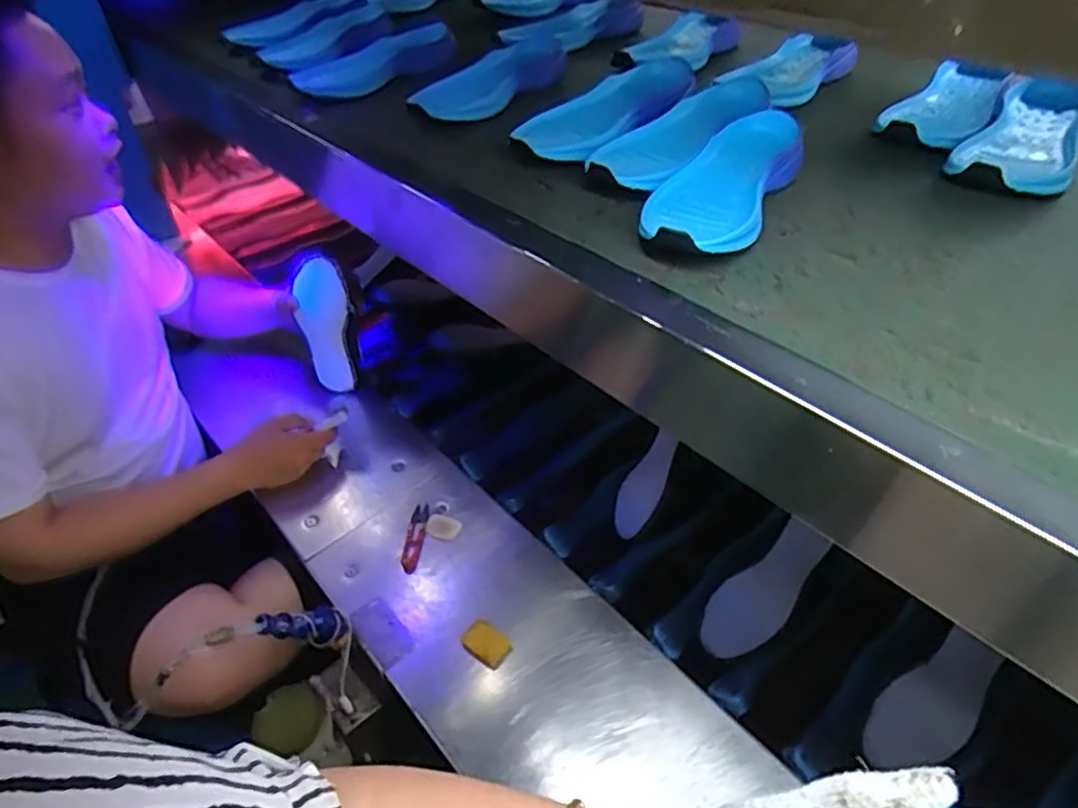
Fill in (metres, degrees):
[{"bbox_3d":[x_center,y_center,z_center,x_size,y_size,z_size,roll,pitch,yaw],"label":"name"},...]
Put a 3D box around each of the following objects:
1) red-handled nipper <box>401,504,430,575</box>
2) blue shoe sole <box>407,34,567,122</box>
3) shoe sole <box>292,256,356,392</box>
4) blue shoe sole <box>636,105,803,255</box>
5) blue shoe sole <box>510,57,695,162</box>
[{"bbox_3d":[-0.160,0.173,0.865,0.022,0.009,0.105,0,43,3],"label":"red-handled nipper"},{"bbox_3d":[-0.047,-0.425,0.854,0.258,0.034,0.094,-29,51,-30],"label":"blue shoe sole"},{"bbox_3d":[-0.312,-0.108,0.992,0.074,0.222,0.021,-10,44,-13],"label":"shoe sole"},{"bbox_3d":[0.165,-0.201,0.597,0.099,0.042,0.230,20,46,24],"label":"blue shoe sole"},{"bbox_3d":[0.073,-0.324,0.731,0.114,0.043,0.256,29,50,31],"label":"blue shoe sole"}]

